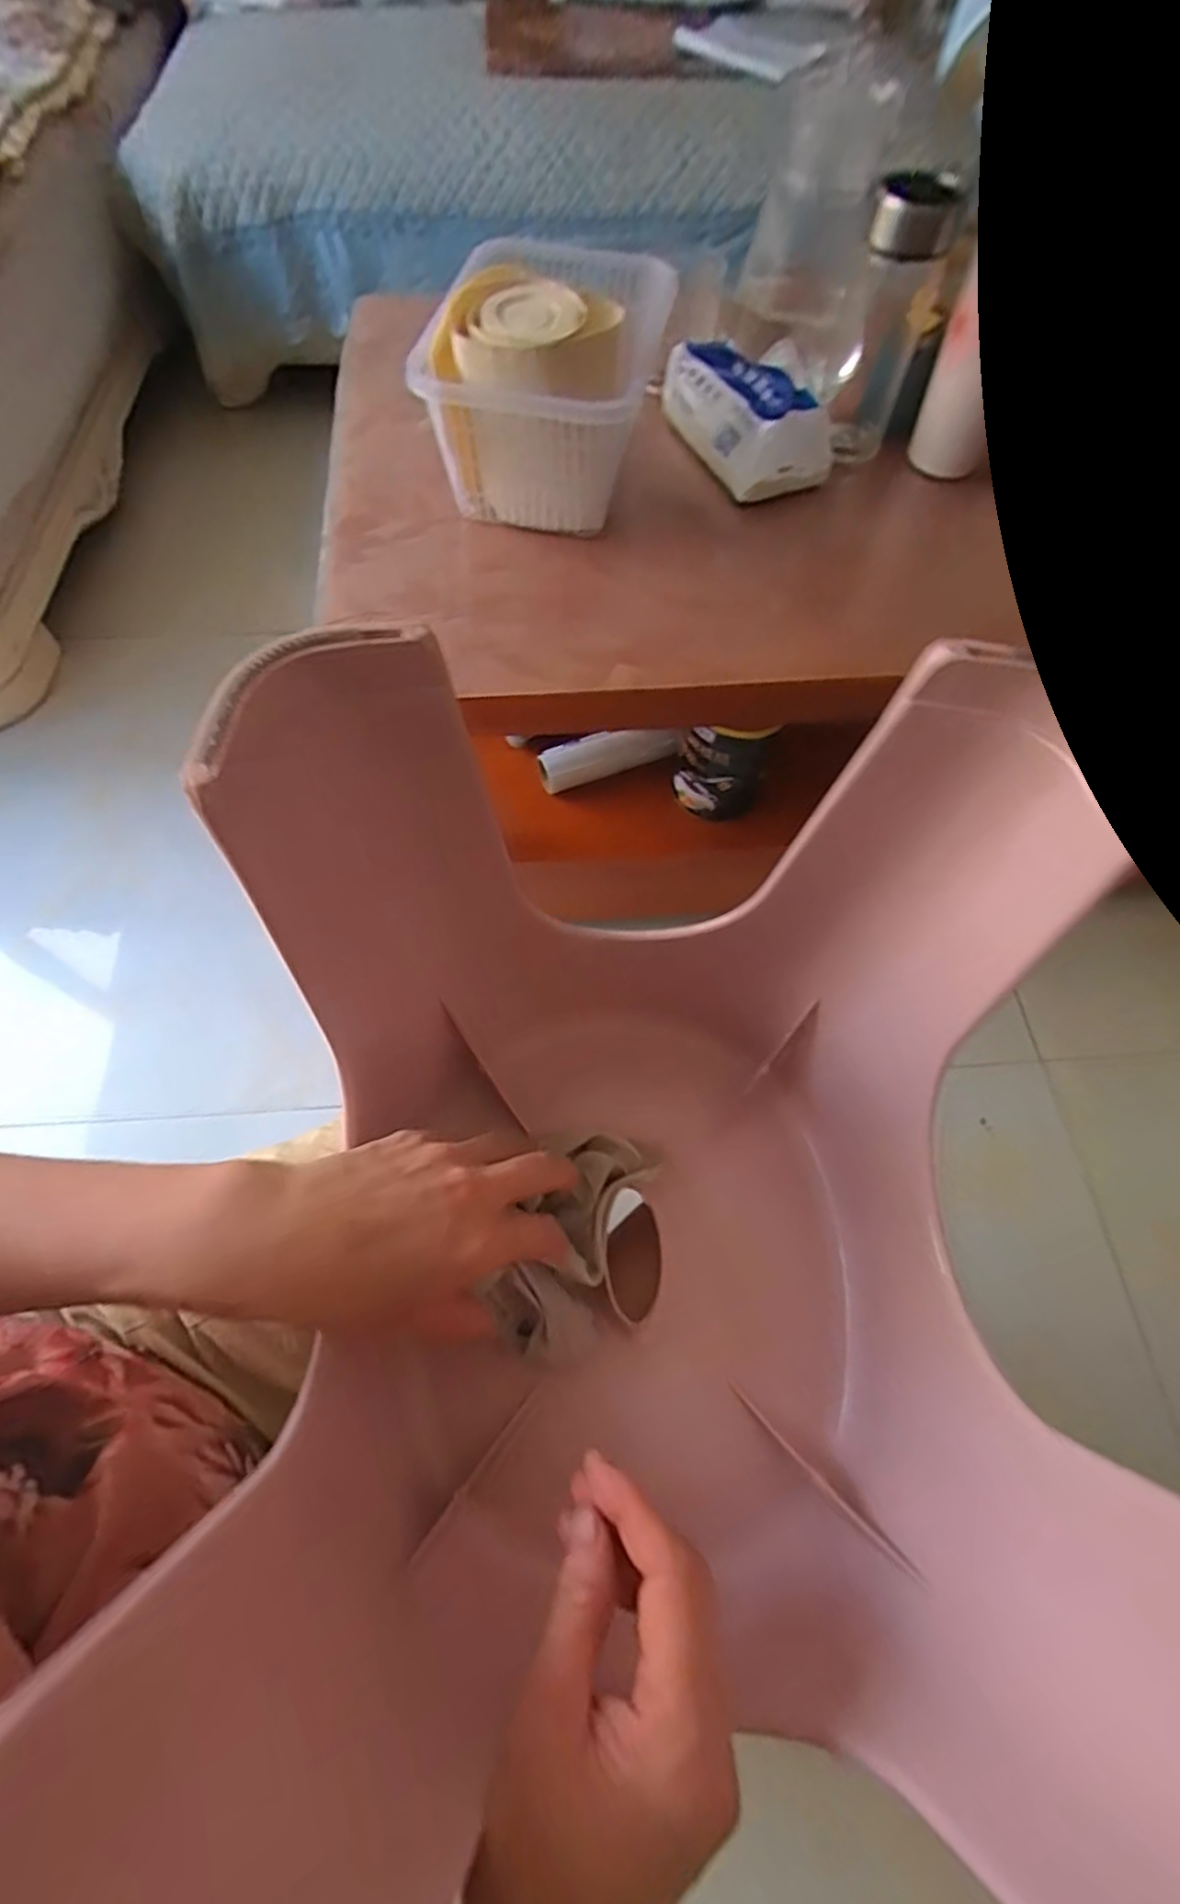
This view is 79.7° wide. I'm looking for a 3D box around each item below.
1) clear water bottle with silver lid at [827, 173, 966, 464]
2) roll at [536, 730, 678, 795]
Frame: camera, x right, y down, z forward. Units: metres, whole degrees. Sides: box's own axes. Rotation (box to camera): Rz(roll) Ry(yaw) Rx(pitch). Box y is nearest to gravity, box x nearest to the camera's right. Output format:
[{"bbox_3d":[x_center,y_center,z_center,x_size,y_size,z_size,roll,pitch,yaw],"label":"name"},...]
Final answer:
[{"bbox_3d":[0.258,-0.550,0.619,0.065,0.180,0.074,24,65,10],"label":"clear water bottle with silver lid"},{"bbox_3d":[0.020,-0.225,0.804,0.161,0.033,0.045,-16,65,-10],"label":"roll"}]

